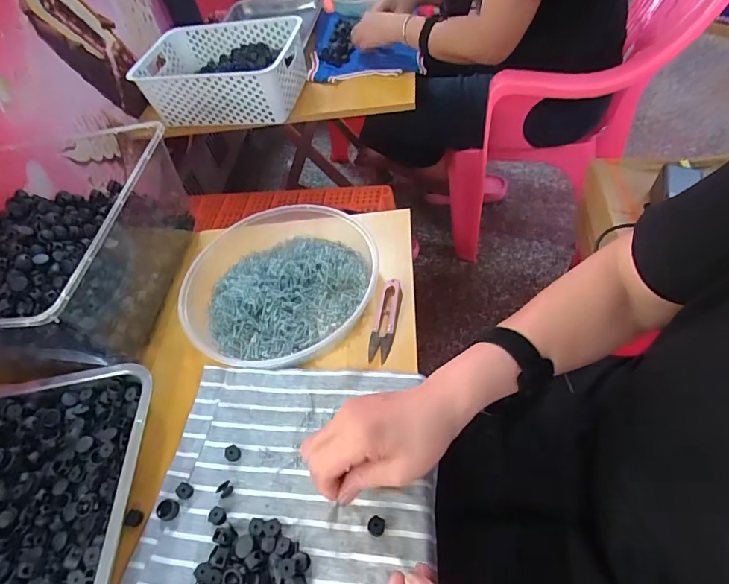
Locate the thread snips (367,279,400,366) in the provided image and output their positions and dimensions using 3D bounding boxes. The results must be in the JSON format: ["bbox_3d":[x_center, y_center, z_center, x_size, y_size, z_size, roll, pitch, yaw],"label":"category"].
[{"bbox_3d":[0.023,0.030,0.482,0.024,0.011,0.100,4,54,14],"label":"thread snips"}]

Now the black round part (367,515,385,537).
[{"bbox_3d":[0.010,0.190,0.361,0.013,0.007,0.015,9,55,18],"label":"black round part"}]

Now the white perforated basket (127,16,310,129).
[{"bbox_3d":[-0.288,-0.437,0.897,0.324,0.112,0.207,3,53,13],"label":"white perforated basket"}]

